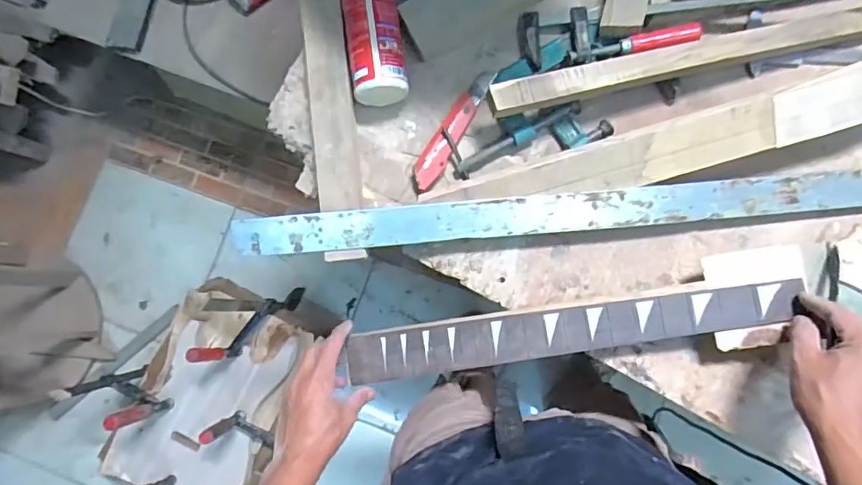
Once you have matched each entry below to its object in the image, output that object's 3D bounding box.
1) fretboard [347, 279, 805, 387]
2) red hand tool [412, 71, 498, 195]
[{"bbox_3d":[0.141,0.101,0.589,0.483,0.014,0.055,-10,84,9],"label":"fretboard"},{"bbox_3d":[0.030,-0.141,0.655,0.031,0.030,0.181,32,86,5],"label":"red hand tool"}]

